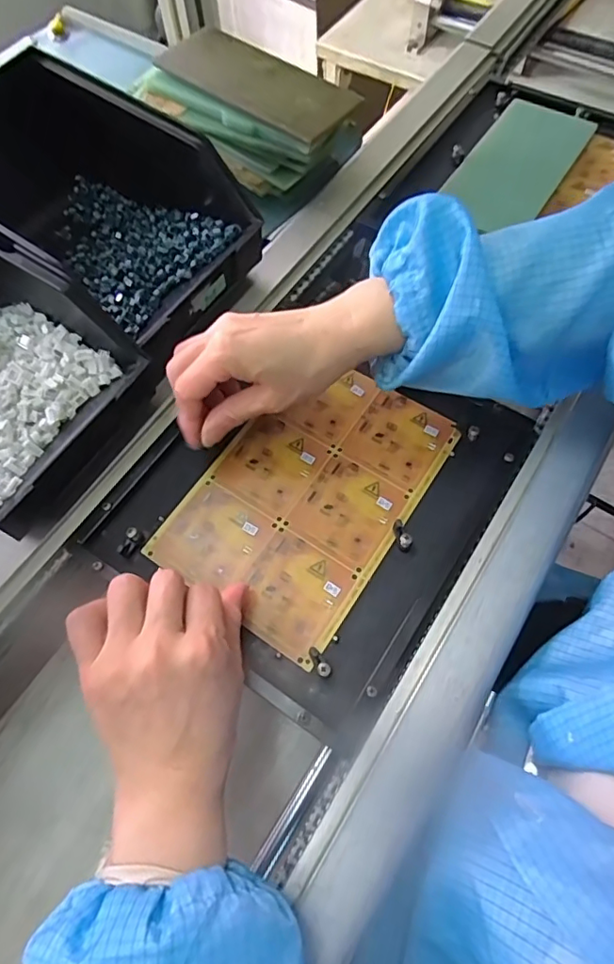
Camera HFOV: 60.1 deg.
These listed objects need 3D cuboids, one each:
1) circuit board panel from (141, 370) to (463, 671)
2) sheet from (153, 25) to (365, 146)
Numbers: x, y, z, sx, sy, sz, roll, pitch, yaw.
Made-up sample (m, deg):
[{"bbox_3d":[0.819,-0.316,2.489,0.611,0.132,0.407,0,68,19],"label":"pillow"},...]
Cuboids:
[{"bbox_3d":[0.002,0.004,0.390,0.140,0.009,0.206,32,71,13],"label":"circuit board panel"},{"bbox_3d":[-0.046,-0.368,0.483,0.191,0.009,0.078,36,72,15],"label":"sheet"}]

